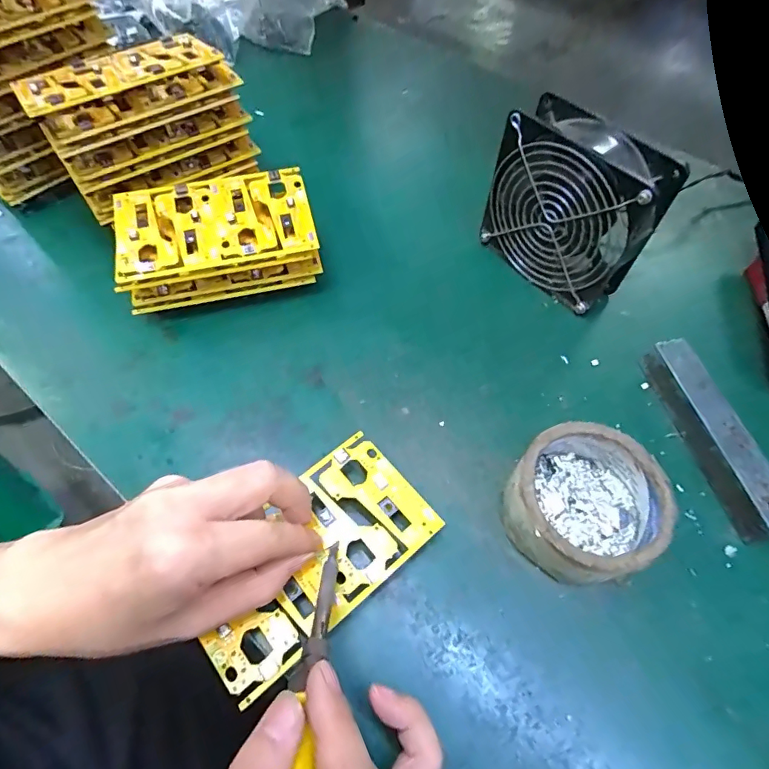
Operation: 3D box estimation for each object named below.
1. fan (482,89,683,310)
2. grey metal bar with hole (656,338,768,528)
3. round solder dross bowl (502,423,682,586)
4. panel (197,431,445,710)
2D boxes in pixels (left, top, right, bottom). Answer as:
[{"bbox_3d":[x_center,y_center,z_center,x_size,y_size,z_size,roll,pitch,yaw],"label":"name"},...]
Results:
[{"bbox_3d":[0.138,-0.130,0.368,0.049,0.127,0.121,-39,67,-21],"label":"fan"},{"bbox_3d":[0.223,0.031,0.318,0.026,0.023,0.138,-10,59,-8],"label":"grey metal bar with hole"},{"bbox_3d":[0.118,0.070,0.284,0.082,0.045,0.085,1,58,-1],"label":"round solder dross bowl"},{"bbox_3d":[-0.042,0.096,0.272,0.138,0.005,0.078,-37,69,-20],"label":"panel"}]

